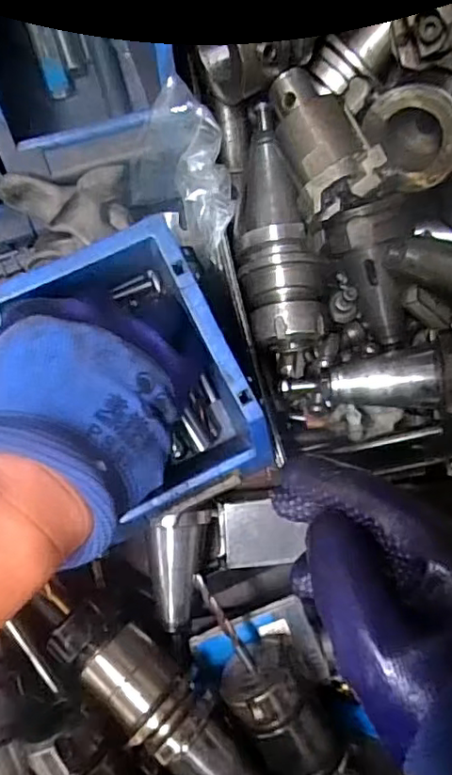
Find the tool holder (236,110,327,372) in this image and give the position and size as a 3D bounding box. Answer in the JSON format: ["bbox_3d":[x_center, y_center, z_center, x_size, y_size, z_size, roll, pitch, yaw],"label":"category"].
[{"bbox_3d":[0.032,-0.099,0.381,0.053,0.044,0.176,-6,86,-8],"label":"tool holder"}]

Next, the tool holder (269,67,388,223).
[{"bbox_3d":[0.058,-0.150,0.359,0.048,0.046,0.089,-17,87,-8],"label":"tool holder"}]

